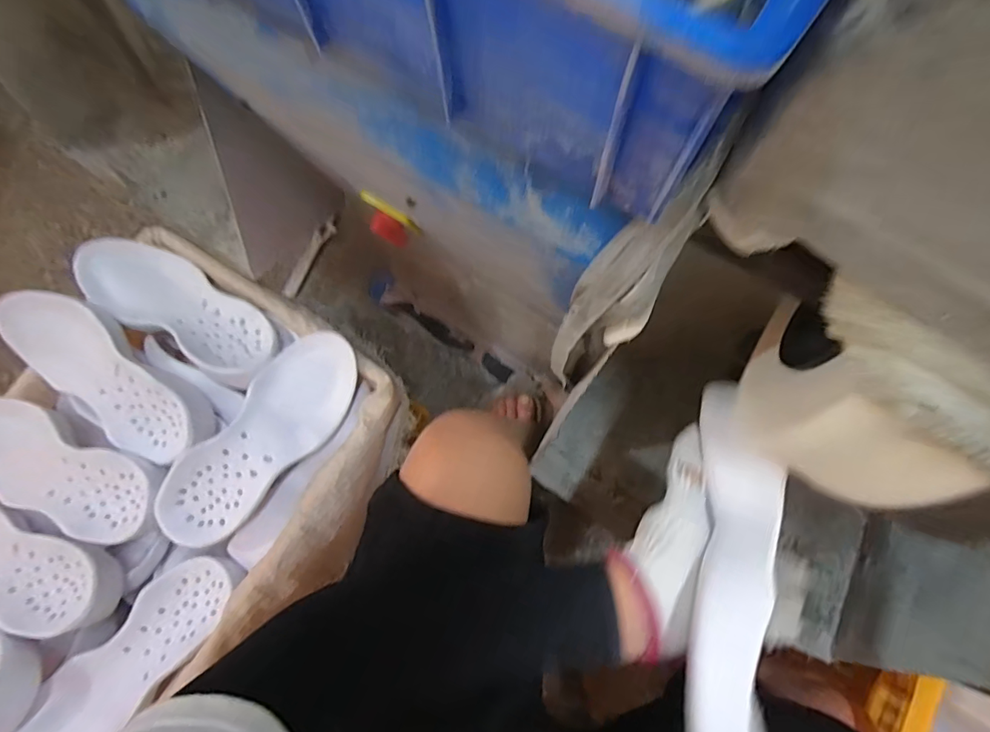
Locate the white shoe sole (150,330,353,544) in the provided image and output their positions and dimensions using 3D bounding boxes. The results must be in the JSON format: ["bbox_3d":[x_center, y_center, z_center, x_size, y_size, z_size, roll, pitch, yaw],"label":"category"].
[{"bbox_3d":[-0.303,0.094,0.633,0.124,0.036,0.319,34,80,9],"label":"white shoe sole"}]

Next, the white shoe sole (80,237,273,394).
[{"bbox_3d":[-0.447,-0.087,0.671,0.312,0.047,0.119,27,79,7],"label":"white shoe sole"}]

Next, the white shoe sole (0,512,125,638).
[{"bbox_3d":[-0.653,0.256,0.627,0.315,0.055,0.130,10,78,4],"label":"white shoe sole"}]

